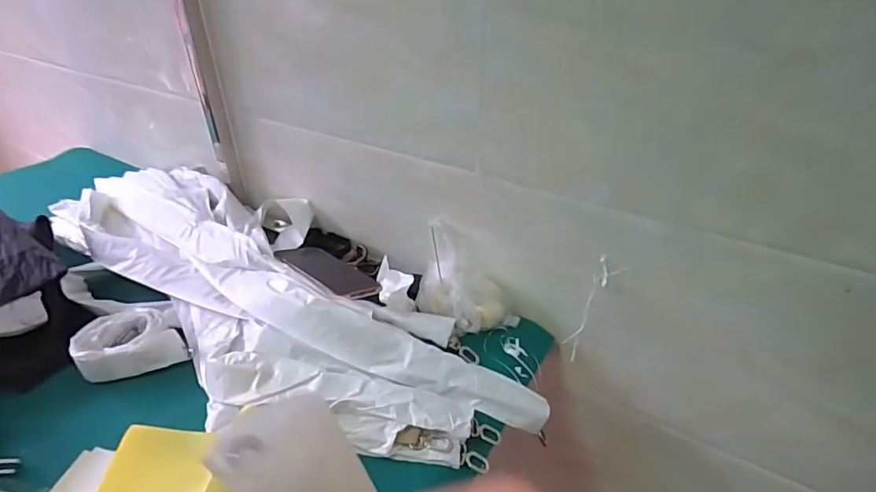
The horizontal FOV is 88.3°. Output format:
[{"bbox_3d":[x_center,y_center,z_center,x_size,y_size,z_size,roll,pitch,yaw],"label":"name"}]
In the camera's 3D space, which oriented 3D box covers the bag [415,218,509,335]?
[{"bbox_3d":[0.031,0.047,0.607,0.140,0.097,0.087,19,39,25],"label":"bag"}]

